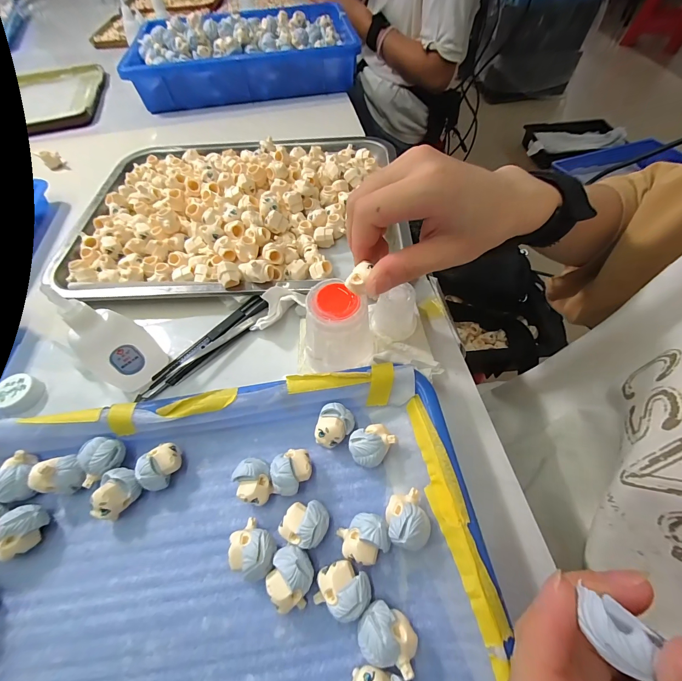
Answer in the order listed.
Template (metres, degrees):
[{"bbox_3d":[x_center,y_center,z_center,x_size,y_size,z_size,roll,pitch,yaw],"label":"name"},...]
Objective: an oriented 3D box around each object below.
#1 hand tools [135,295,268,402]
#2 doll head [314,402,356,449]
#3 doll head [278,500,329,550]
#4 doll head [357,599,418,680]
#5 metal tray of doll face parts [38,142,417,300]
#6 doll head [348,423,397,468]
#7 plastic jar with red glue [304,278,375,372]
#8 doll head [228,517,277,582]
[{"bbox_3d":[-0.111,0.004,0.266,0.022,0.010,0.123,39,67,23],"label":"hand tools"},{"bbox_3d":[-0.004,0.059,0.215,0.023,0.021,0.028,16,60,12],"label":"doll head"},{"bbox_3d":[-0.020,0.105,0.184,0.026,0.023,0.023,14,59,11],"label":"doll head"},{"bbox_3d":[0.023,0.144,0.155,0.028,0.020,0.023,23,62,16],"label":"doll head"},{"bbox_3d":[-0.119,-0.155,0.348,0.340,0.033,0.261,-5,58,-1],"label":"metal tray of doll face parts"},{"bbox_3d":[0.019,0.068,0.207,0.028,0.022,0.023,-35,63,-18],"label":"doll head"},{"bbox_3d":[-0.002,-0.012,0.221,0.049,0.048,0.043,3,58,4],"label":"plastic jar with red glue"},{"bbox_3d":[-0.049,0.116,0.177,0.028,0.022,0.022,27,63,18],"label":"doll head"}]

